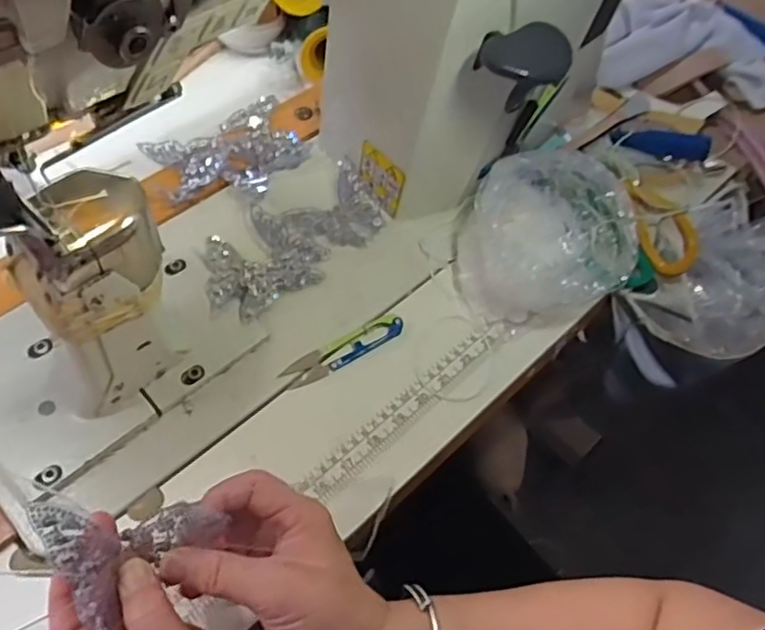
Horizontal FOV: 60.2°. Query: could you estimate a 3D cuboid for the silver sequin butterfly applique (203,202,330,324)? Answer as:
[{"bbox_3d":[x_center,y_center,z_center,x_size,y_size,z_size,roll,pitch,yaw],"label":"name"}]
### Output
[{"bbox_3d":[-0.102,-0.044,0.538,0.101,0.020,0.079,-34,65,-24],"label":"silver sequin butterfly applique"}]

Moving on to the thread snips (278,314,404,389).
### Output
[{"bbox_3d":[-0.030,0.027,0.519,0.102,0.014,0.020,-27,62,-21],"label":"thread snips"}]

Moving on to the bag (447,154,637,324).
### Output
[{"bbox_3d":[0.134,-0.065,0.538,0.138,0.095,0.117,-16,59,-15],"label":"bag"}]

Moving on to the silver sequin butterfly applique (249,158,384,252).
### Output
[{"bbox_3d":[-0.052,-0.085,0.568,0.106,0.018,0.072,-32,64,-23],"label":"silver sequin butterfly applique"}]

